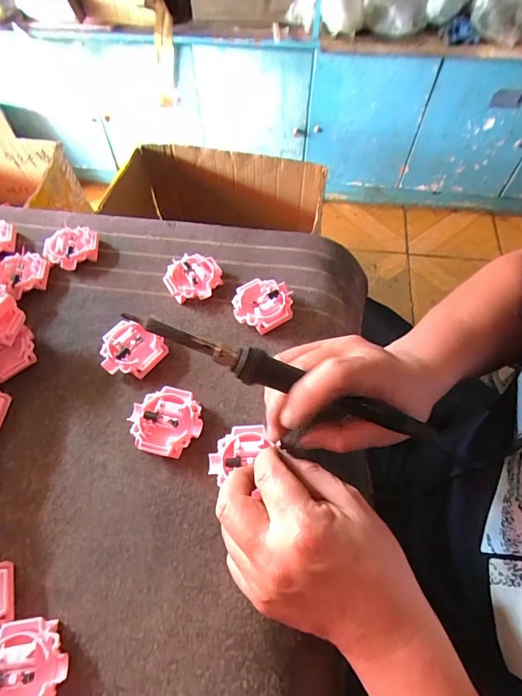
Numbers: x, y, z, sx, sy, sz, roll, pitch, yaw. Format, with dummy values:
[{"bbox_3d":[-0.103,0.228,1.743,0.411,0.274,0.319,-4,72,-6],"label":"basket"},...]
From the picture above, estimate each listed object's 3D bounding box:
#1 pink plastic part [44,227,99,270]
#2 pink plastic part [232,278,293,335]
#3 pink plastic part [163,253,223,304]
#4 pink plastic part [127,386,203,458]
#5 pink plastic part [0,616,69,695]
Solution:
[{"bbox_3d":[-0.195,-0.104,0.409,0.050,0.018,0.056,-12,59,-6],"label":"pink plastic part"},{"bbox_3d":[0.002,-0.039,0.364,0.052,0.018,0.051,-1,59,1],"label":"pink plastic part"},{"bbox_3d":[-0.065,-0.067,0.385,0.053,0.015,0.049,-6,59,-2],"label":"pink plastic part"},{"bbox_3d":[-0.073,0.057,0.308,0.054,0.014,0.052,-1,59,1],"label":"pink plastic part"},{"bbox_3d":[-0.140,0.189,0.230,0.053,0.016,0.052,-1,59,1],"label":"pink plastic part"}]

